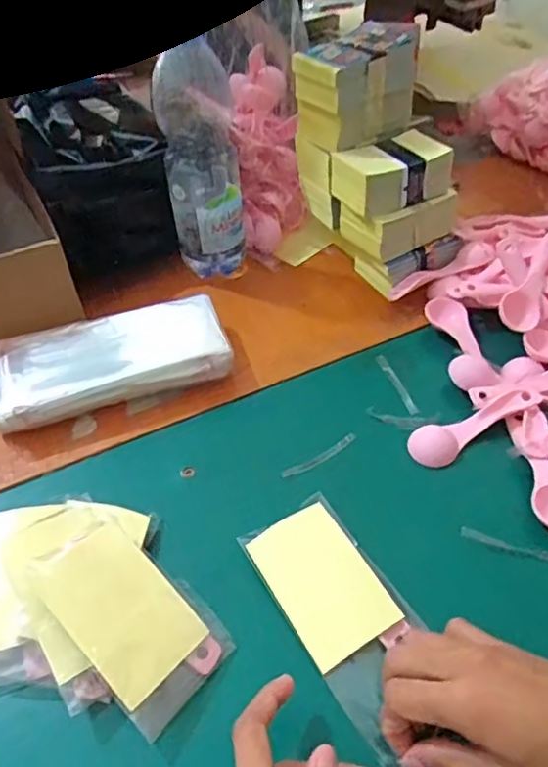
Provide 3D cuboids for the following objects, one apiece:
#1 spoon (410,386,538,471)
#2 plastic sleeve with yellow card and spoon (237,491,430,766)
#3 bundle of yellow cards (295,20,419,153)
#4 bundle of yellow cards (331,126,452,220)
[{"bbox_3d":[0.159,0.032,0.470,0.112,0.022,0.032,-19,49,-16],"label":"spoon"},{"bbox_3d":[0.045,0.139,0.368,0.066,0.013,0.149,-25,51,-21],"label":"plastic sleeve with yellow card and spoon"},{"bbox_3d":[0.078,-0.277,0.559,0.104,0.081,0.061,-26,51,-22],"label":"bundle of yellow cards"},{"bbox_3d":[0.109,-0.198,0.559,0.094,0.043,0.073,-21,50,-18],"label":"bundle of yellow cards"}]

